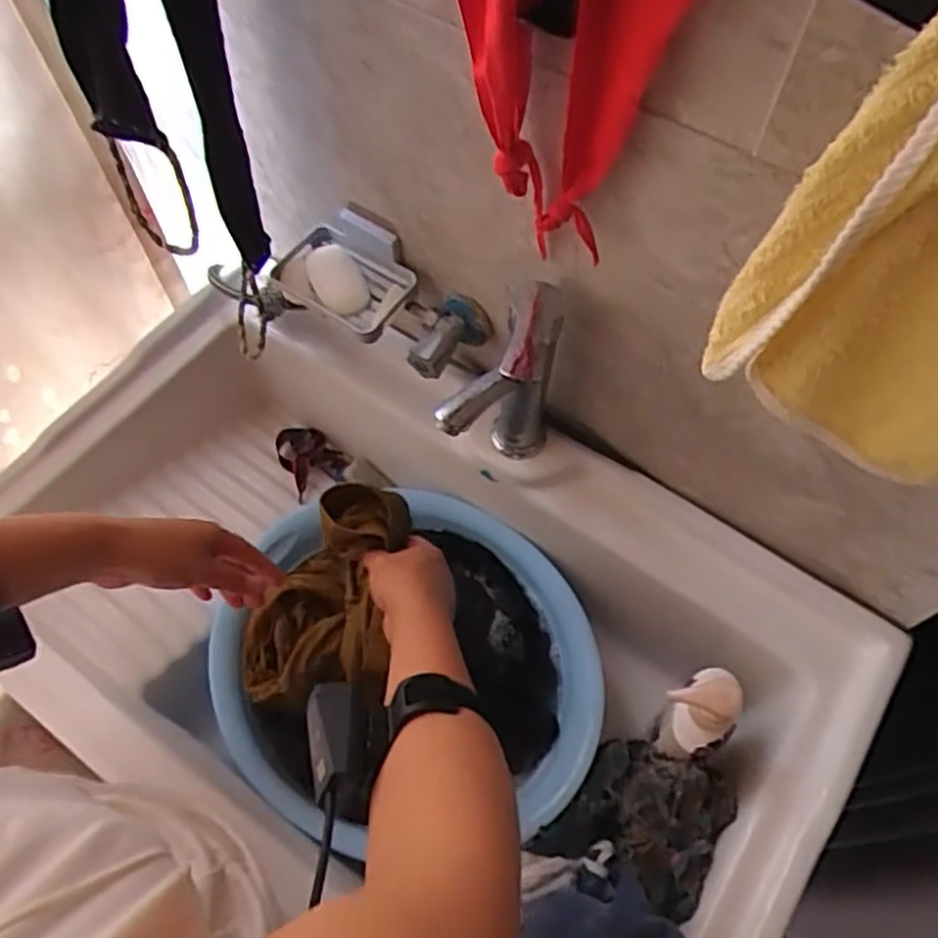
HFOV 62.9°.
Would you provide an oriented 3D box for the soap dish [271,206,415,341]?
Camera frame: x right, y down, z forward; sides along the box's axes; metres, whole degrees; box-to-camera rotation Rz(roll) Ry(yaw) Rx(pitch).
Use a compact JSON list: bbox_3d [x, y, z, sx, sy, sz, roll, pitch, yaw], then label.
[{"bbox_3d":[-0.119,-0.191,0.726,0.129,0.055,0.089,30,65,15],"label":"soap dish"}]

